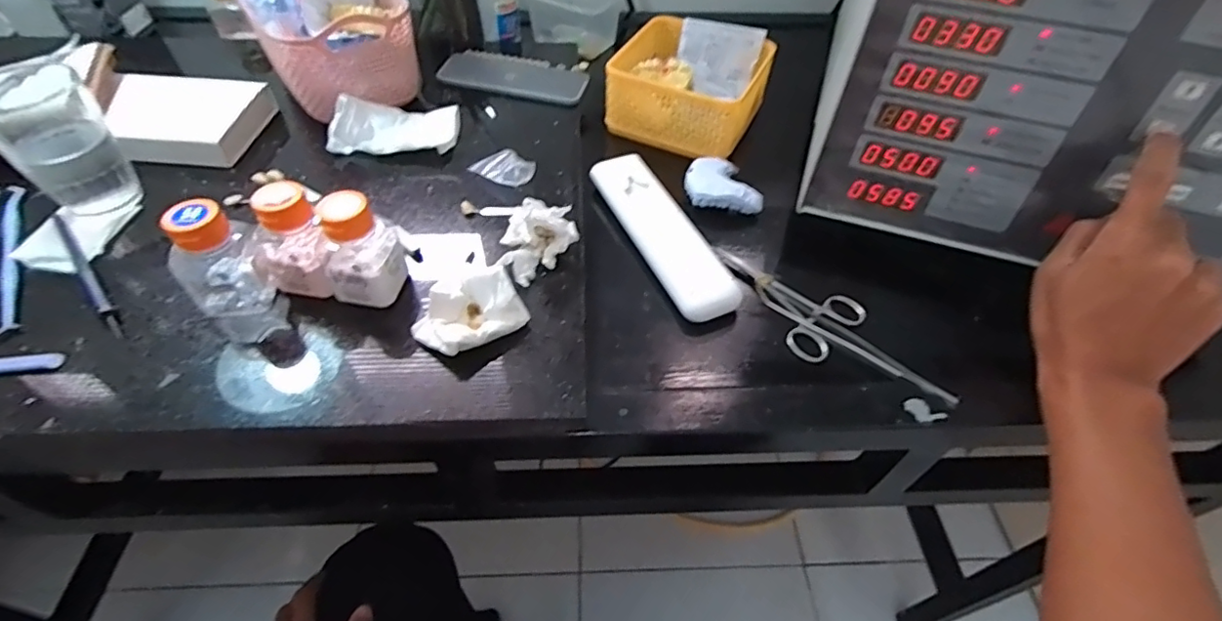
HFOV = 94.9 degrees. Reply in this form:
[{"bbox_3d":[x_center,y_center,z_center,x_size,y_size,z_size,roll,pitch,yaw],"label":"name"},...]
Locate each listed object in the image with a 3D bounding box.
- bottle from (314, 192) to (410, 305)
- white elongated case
[{"bbox_3d":[-0.161,-0.041,0.358,0.043,0.071,0.039,7,51,3],"label":"bottle"},{"bbox_3d":[0.040,-0.062,0.448,0.047,0.022,0.172,-18,54,-17],"label":"white elongated case"}]

